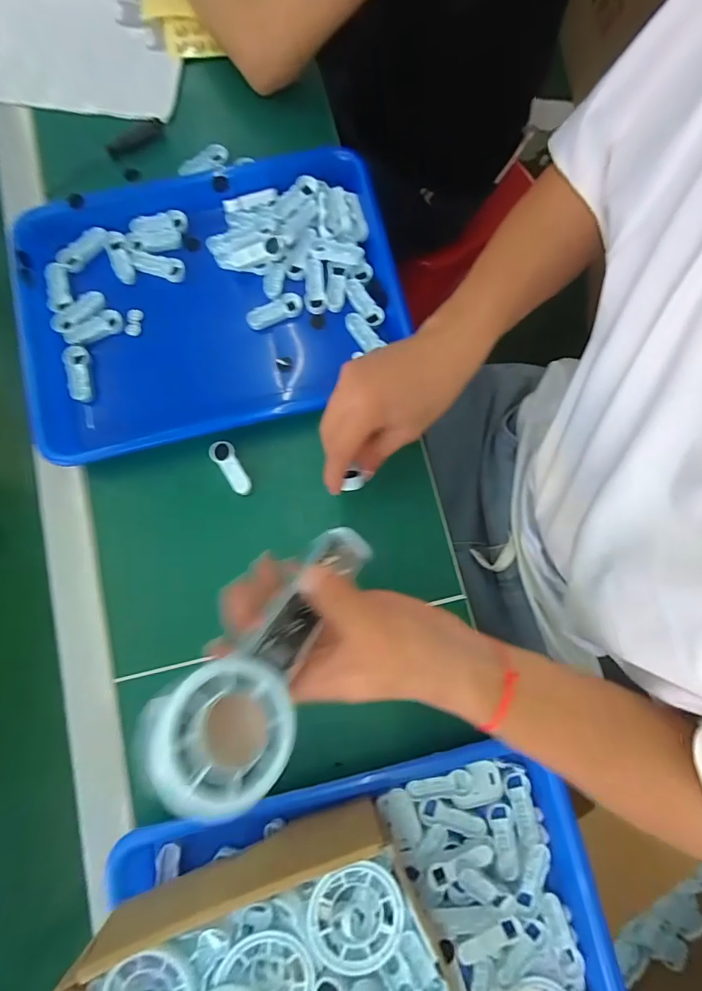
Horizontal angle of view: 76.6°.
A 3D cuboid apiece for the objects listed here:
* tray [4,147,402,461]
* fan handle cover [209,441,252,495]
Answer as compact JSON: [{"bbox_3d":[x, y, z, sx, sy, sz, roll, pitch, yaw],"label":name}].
[{"bbox_3d":[-0.123,-0.173,0.405,0.336,0.038,0.244,-13,80,-2],"label":"tray"},{"bbox_3d":[-0.102,-0.024,0.387,0.020,0.015,0.052,-37,82,-6],"label":"fan handle cover"}]

